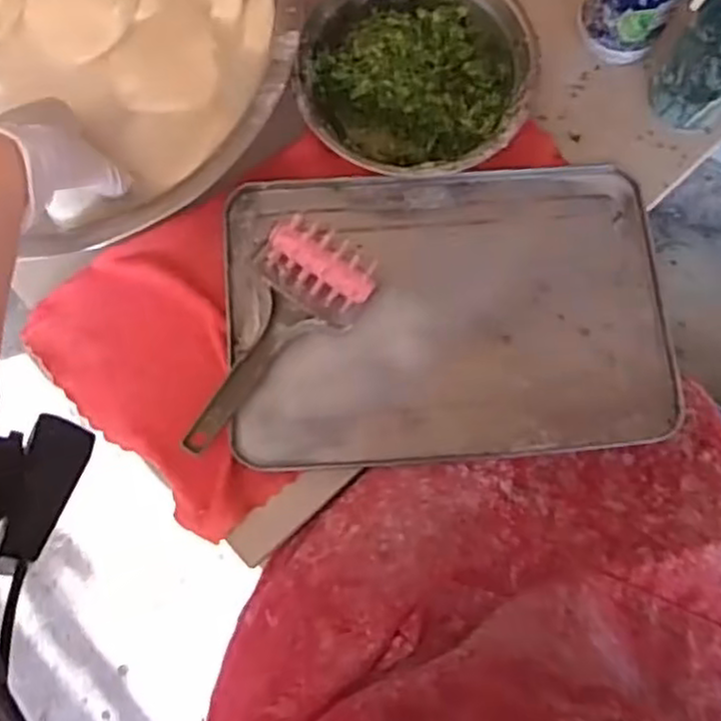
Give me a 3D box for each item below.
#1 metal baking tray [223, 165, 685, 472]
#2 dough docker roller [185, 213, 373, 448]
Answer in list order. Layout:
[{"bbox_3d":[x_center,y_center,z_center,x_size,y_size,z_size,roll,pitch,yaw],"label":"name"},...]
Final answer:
[{"bbox_3d":[0.069,-0.038,0.577,0.340,0.031,0.228,-4,78,-1],"label":"metal baking tray"},{"bbox_3d":[-0.069,-0.018,0.556,0.085,0.048,0.200,34,80,7],"label":"dough docker roller"}]

